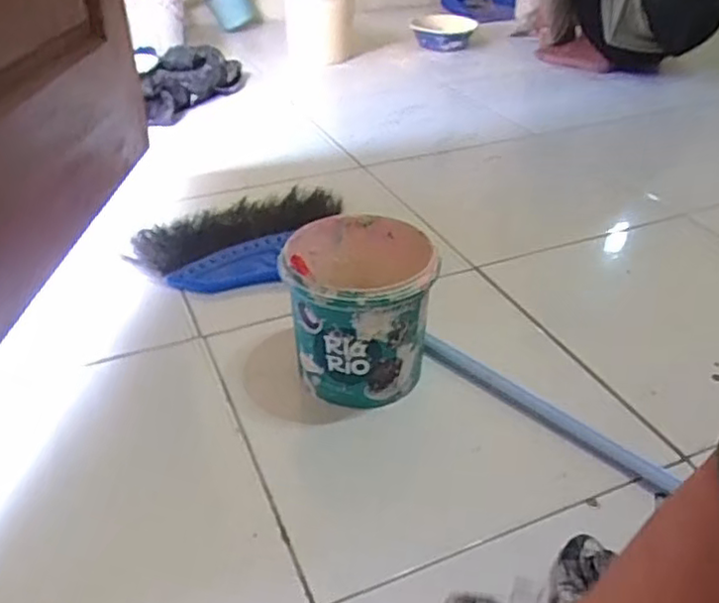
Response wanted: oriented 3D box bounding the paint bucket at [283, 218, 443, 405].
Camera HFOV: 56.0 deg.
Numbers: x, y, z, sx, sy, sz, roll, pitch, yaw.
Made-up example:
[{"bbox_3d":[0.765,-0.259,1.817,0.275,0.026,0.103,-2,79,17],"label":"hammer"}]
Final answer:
[{"bbox_3d":[0.001,0.010,0.742,0.149,0.159,0.158,1,36,-1],"label":"paint bucket"}]

